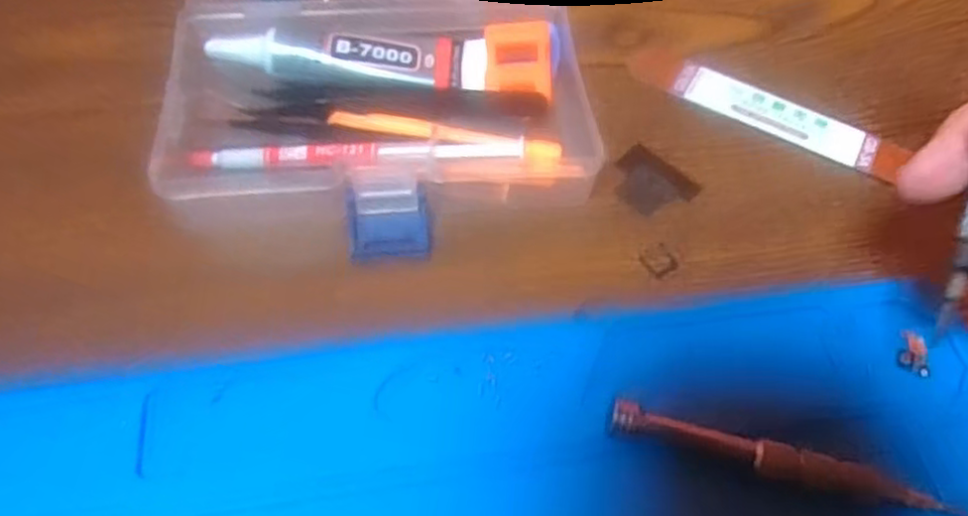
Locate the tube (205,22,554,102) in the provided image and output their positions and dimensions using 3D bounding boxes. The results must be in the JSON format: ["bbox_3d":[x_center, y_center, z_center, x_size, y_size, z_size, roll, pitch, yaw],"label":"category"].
[{"bbox_3d":[-0.037,-0.076,0.266,0.124,0.019,0.032,7,58,1],"label":"tube"}]

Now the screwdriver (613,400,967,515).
[{"bbox_3d":[0.082,0.057,0.193,0.096,0.011,0.009,13,58,5],"label":"screwdriver"}]

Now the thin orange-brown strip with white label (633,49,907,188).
[{"bbox_3d":[0.110,-0.059,0.274,0.106,0.004,0.022,28,61,14],"label":"thin orange-brown strip with white label"}]

